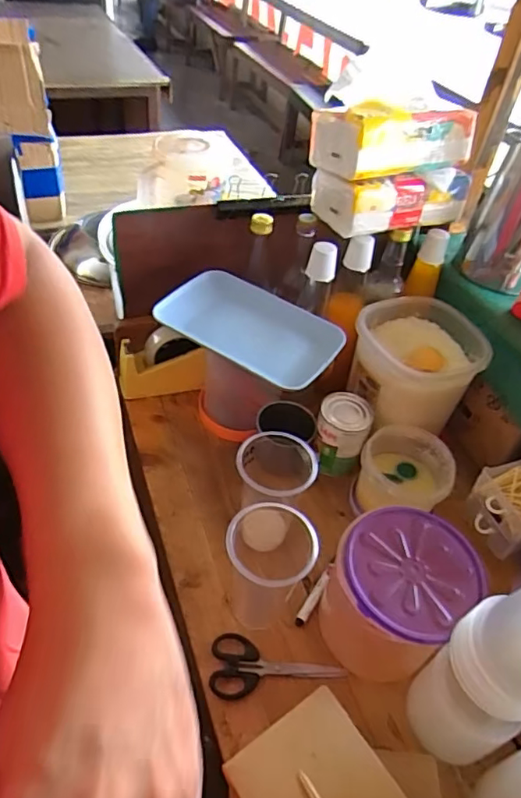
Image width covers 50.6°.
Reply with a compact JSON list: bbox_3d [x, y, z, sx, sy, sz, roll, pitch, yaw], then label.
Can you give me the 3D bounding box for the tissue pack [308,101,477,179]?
[{"bbox_3d":[0.173,-0.347,0.721,0.195,0.073,0.104,-19,50,-24],"label":"tissue pack"}]

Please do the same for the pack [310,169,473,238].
[{"bbox_3d":[0.182,-0.290,0.766,0.196,0.074,0.105,-14,48,-20],"label":"pack"}]

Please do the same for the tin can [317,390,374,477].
[{"bbox_3d":[0.114,0.052,0.787,0.070,0.092,0.072,4,44,-3],"label":"tin can"}]

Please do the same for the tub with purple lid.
[{"bbox_3d":[0.143,0.213,0.601,0.127,0.139,0.139,4,44,-3],"label":"tub with purple lid"}]

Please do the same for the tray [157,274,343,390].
[{"bbox_3d":[-0.010,-0.095,0.721,0.231,0.026,0.144,29,48,21],"label":"tray"}]

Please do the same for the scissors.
[{"bbox_3d":[0.020,0.293,0.599,0.145,0.009,0.064,4,44,-2],"label":"scissors"}]

